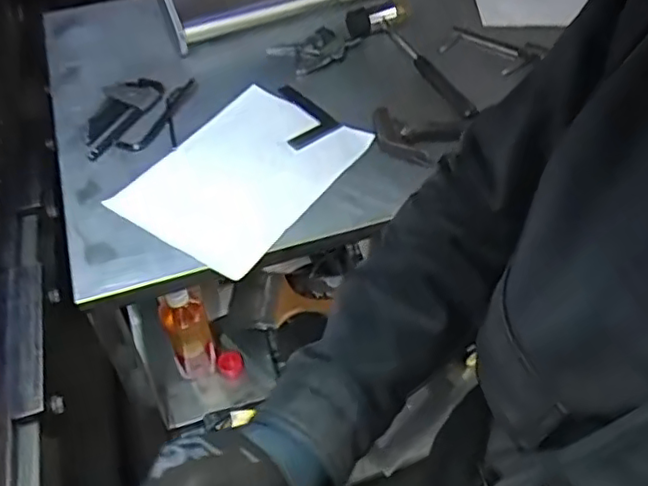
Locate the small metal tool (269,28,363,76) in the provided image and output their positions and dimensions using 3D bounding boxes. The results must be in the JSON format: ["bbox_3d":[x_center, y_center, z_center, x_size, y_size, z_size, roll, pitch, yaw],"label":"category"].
[{"bbox_3d":[-0.010,-0.303,0.957,0.127,0.017,0.082,-31,55,-24],"label":"small metal tool"}]

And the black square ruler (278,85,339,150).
[{"bbox_3d":[-0.040,-0.180,0.857,0.082,0.011,0.115,-30,55,-23],"label":"black square ruler"}]

